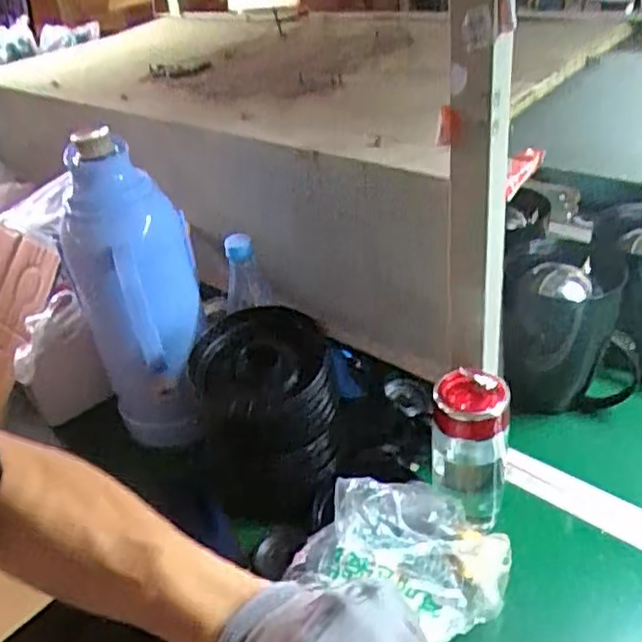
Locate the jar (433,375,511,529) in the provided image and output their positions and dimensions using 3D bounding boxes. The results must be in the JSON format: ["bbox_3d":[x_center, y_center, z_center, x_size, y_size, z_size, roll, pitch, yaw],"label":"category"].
[{"bbox_3d":[0.141,0.125,0.647,0.067,0.171,0.058,3,34,15],"label":"jar"}]

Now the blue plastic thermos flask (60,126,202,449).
[{"bbox_3d":[-0.190,-0.007,0.743,0.135,0.347,0.128,-16,34,-15],"label":"blue plastic thermos flask"}]

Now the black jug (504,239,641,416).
[{"bbox_3d":[0.305,0.009,0.836,0.155,0.191,0.100,6,35,18],"label":"black jug"}]

